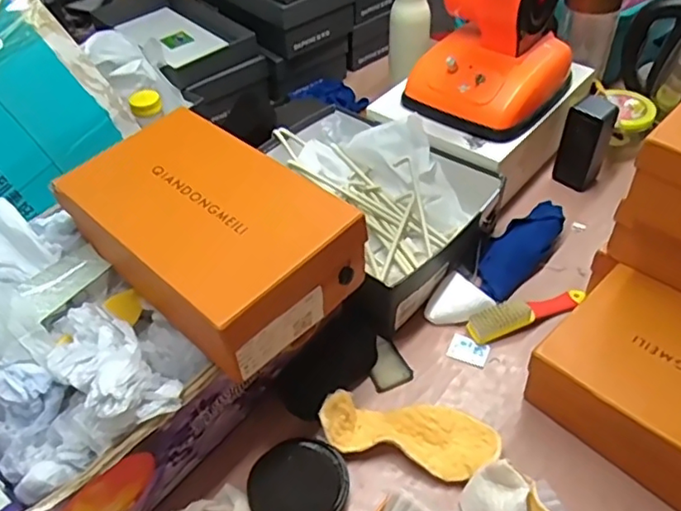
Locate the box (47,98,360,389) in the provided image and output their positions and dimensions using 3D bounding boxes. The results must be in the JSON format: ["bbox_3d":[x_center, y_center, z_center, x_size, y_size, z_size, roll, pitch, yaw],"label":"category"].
[{"bbox_3d":[-0.132,-0.027,0.615,0.279,0.087,0.163,34,57,31],"label":"box"}]

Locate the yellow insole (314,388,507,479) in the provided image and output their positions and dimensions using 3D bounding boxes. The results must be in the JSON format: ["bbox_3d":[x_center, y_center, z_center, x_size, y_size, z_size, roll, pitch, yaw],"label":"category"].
[{"bbox_3d":[0.073,0.182,0.639,0.179,0.038,0.070,9,48,12],"label":"yellow insole"}]

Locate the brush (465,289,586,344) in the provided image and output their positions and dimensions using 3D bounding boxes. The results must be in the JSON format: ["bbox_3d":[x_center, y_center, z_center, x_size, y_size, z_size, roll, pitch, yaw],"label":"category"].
[{"bbox_3d":[0.231,0.070,0.753,0.155,0.027,0.030,-16,47,-11],"label":"brush"}]

